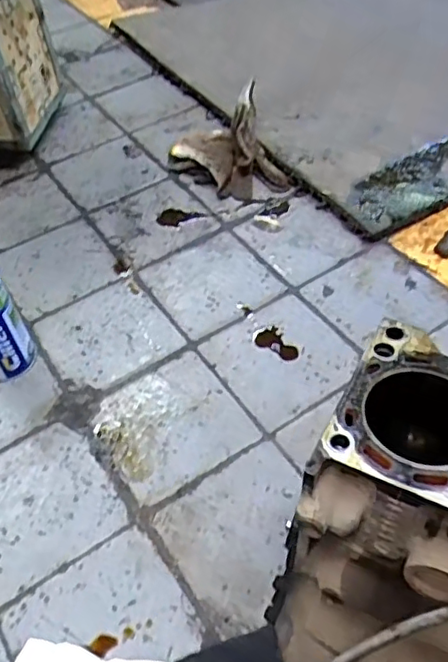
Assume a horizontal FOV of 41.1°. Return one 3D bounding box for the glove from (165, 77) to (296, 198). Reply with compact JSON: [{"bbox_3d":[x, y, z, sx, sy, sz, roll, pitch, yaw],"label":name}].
[{"bbox_3d":[0.002,-0.284,0.905,0.151,0.097,0.158,-18,52,-11],"label":"glove"}]

